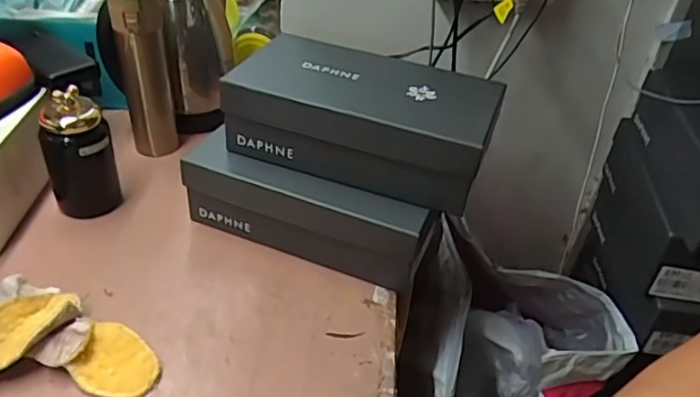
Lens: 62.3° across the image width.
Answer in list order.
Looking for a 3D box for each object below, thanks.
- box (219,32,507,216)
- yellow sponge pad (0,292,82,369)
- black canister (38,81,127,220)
[{"bbox_3d":[0.016,-0.102,0.700,0.293,0.104,0.163,16,39,12],"label":"box"},{"bbox_3d":[-0.328,0.132,0.568,0.114,0.026,0.071,-32,51,-15],"label":"yellow sponge pad"},{"bbox_3d":[-0.331,-0.052,0.717,0.067,0.158,0.063,23,41,22],"label":"black canister"}]

